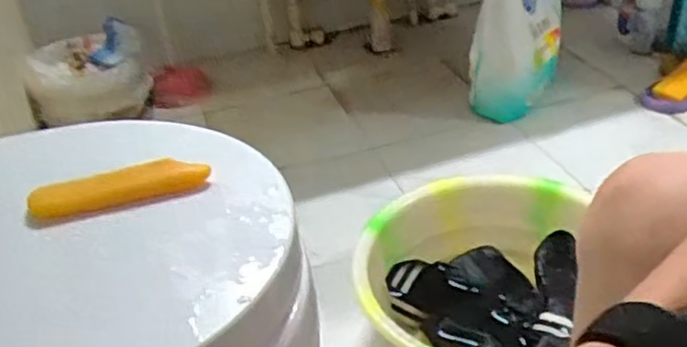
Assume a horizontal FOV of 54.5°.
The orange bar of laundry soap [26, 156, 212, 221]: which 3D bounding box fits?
[{"bbox_3d":[-0.170,0.010,0.510,0.130,0.019,0.034,-13,30,-13],"label":"orange bar of laundry soap"}]

